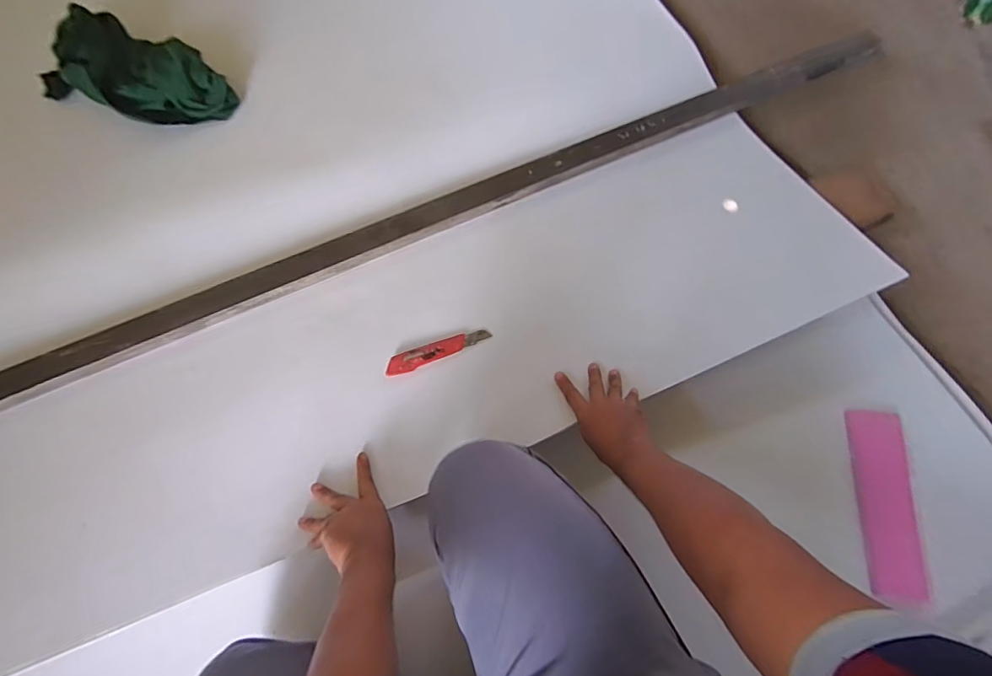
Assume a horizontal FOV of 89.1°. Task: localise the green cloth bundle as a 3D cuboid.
[{"bbox_3d":[-0.675,-0.523,0.962,0.361,0.093,0.221,21,71,7],"label":"green cloth bundle"}]

